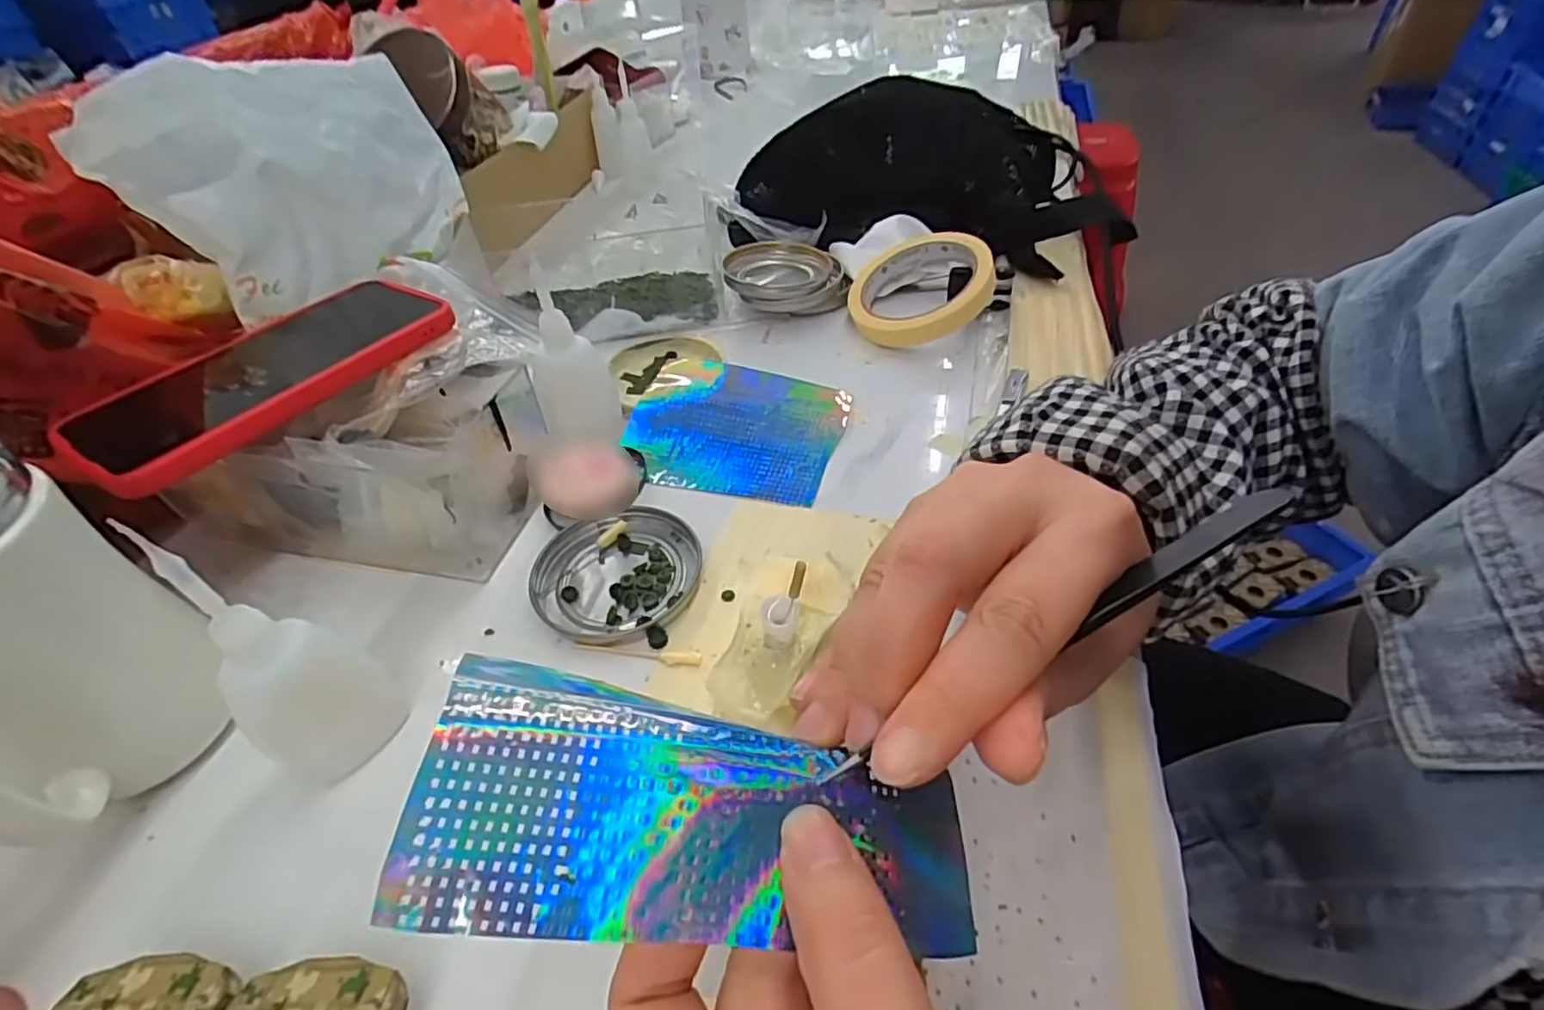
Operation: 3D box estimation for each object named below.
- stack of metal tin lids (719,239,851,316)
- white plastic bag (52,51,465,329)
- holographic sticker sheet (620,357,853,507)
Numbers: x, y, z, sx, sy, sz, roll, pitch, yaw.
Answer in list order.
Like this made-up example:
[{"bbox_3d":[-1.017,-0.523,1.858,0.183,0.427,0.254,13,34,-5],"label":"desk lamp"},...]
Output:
[{"bbox_3d":[0.011,-0.167,0.494,0.087,0.031,0.074,-6,44,-1],"label":"stack of metal tin lids"},{"bbox_3d":[-0.277,-0.208,0.407,0.083,0.112,0.193,22,51,26],"label":"white plastic bag"},{"bbox_3d":[-0.023,-0.049,0.396,0.123,0.013,0.103,11,47,17],"label":"holographic sticker sheet"}]

